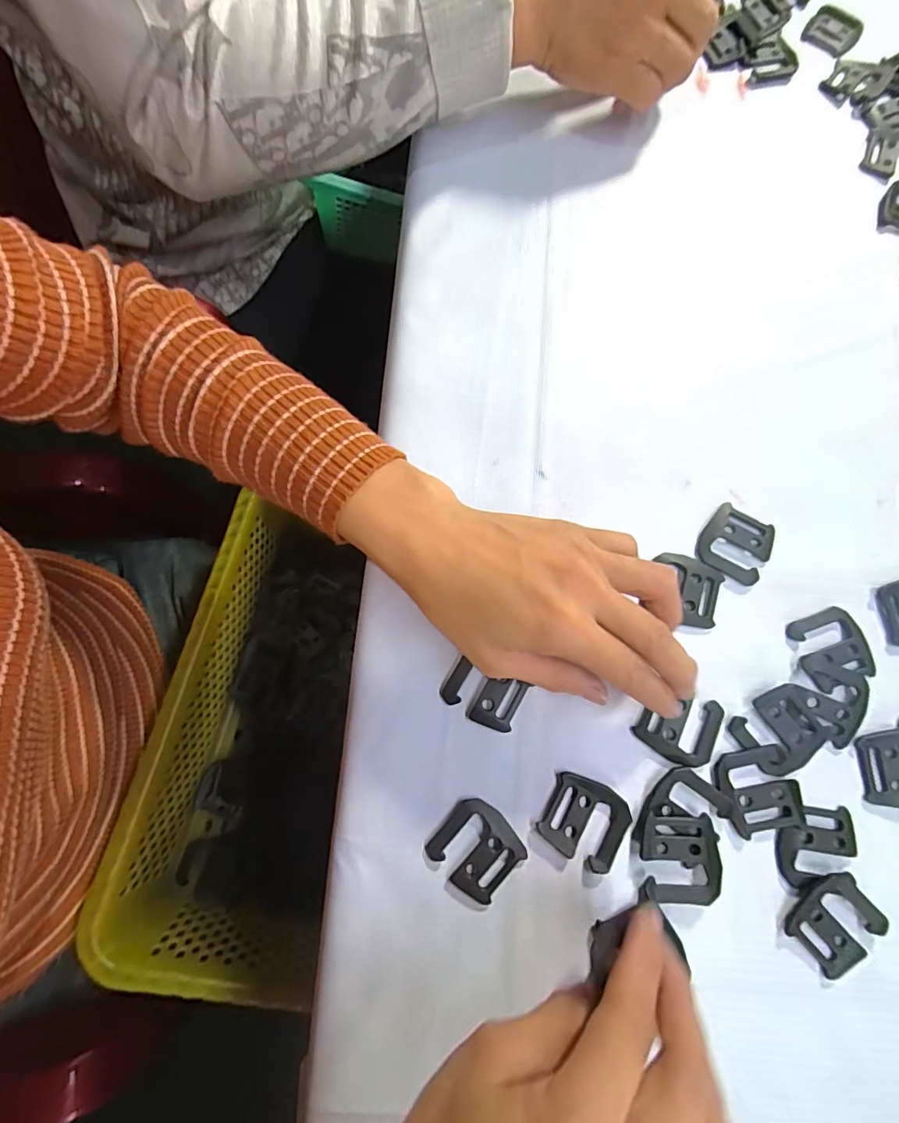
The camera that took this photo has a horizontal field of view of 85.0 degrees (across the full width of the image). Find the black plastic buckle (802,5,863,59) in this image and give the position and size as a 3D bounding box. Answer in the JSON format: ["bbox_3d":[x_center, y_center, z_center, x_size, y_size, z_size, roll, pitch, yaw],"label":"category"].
[{"bbox_3d":[0.281,-0.389,0.358,0.036,0.005,0.039,35,79,7],"label":"black plastic buckle"}]

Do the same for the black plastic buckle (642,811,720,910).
[{"bbox_3d":[0.109,0.142,0.233,0.036,0.006,0.037,-5,77,-2],"label":"black plastic buckle"}]

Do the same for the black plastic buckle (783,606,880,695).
[{"bbox_3d":[0.202,0.046,0.258,0.039,0.005,0.038,-18,78,-5],"label":"black plastic buckle"}]

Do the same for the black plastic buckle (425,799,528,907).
[{"bbox_3d":[0.013,0.138,0.233,0.036,0.005,0.037,-43,81,-10],"label":"black plastic buckle"}]

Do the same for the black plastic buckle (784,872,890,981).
[{"bbox_3d":[0.180,0.168,0.229,0.039,0.006,0.035,-41,81,-9],"label":"black plastic buckle"}]

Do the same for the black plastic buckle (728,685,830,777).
[{"bbox_3d":[0.165,0.086,0.246,0.037,0.006,0.035,-32,79,-8],"label":"black plastic buckle"}]

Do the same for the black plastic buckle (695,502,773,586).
[{"bbox_3d":[0.158,-0.010,0.271,0.037,0.005,0.039,34,79,7],"label":"black plastic buckle"}]

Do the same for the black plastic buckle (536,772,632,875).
[{"bbox_3d":[0.066,0.125,0.237,0.038,0.004,0.036,28,78,5],"label":"black plastic buckle"}]

